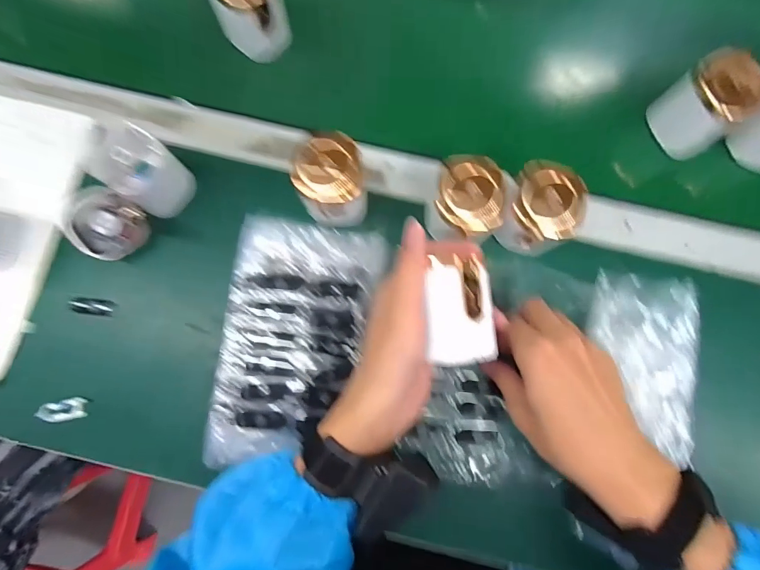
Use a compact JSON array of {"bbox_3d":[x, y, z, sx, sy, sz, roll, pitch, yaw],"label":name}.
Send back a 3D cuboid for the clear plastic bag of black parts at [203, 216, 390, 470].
[{"bbox_3d":[-0.070,0.047,0.365,0.124,0.025,0.203,7,80,2],"label":"clear plastic bag of black parts"}]

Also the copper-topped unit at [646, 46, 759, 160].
[{"bbox_3d":[0.302,-0.168,0.393,0.060,0.082,0.064,-36,82,-5],"label":"copper-topped unit"}]

